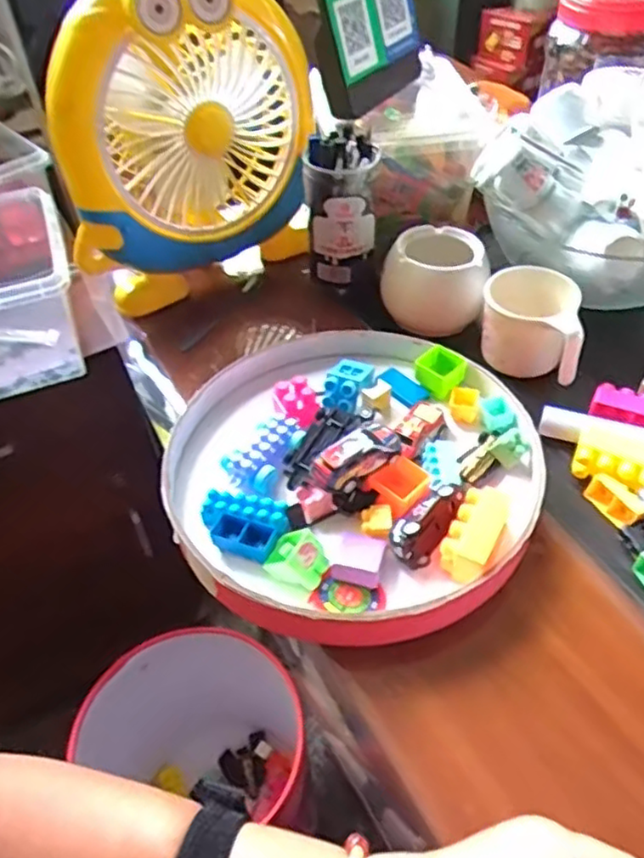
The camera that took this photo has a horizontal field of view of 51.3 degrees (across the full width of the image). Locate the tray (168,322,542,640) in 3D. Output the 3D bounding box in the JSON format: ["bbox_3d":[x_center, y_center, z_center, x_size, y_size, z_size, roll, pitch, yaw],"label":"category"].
[{"bbox_3d":[0.020,0.019,0.467,0.247,0.053,0.248,-2,49,3],"label":"tray"}]

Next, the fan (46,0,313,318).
[{"bbox_3d":[-0.117,-0.250,0.581,0.234,0.247,0.076,-31,52,-23],"label":"fan"}]

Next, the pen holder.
[{"bbox_3d":[0.017,-0.197,0.599,0.061,0.125,0.058,4,47,7],"label":"pen holder"}]

